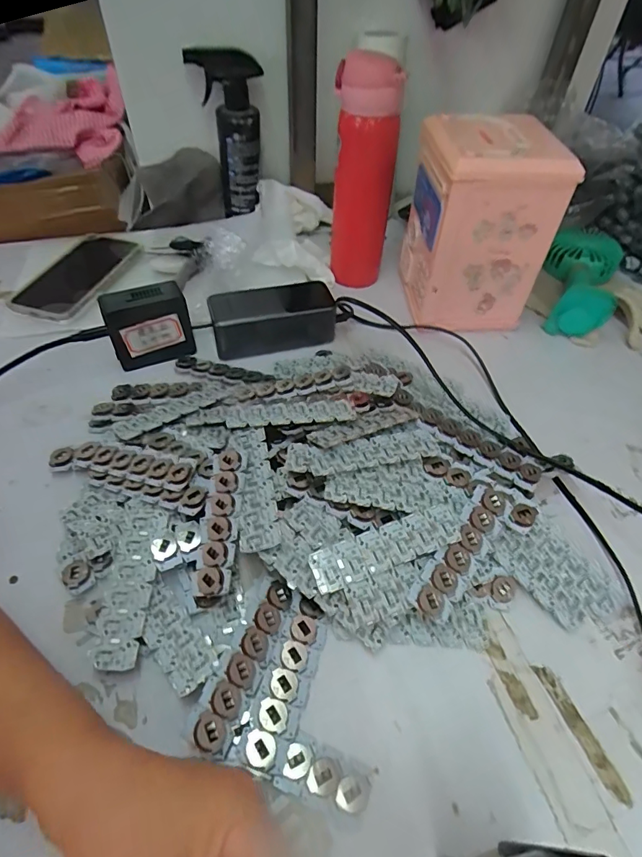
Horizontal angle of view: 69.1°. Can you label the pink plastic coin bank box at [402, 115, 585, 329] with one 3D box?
[{"bbox_3d":[0.167,-0.219,0.510,0.121,0.174,0.125,-2,51,-5],"label":"pink plastic coin bank box"}]

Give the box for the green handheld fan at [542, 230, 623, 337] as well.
[{"bbox_3d":[0.317,-0.183,0.570,0.079,0.054,0.172,24,53,15],"label":"green handheld fan"}]

